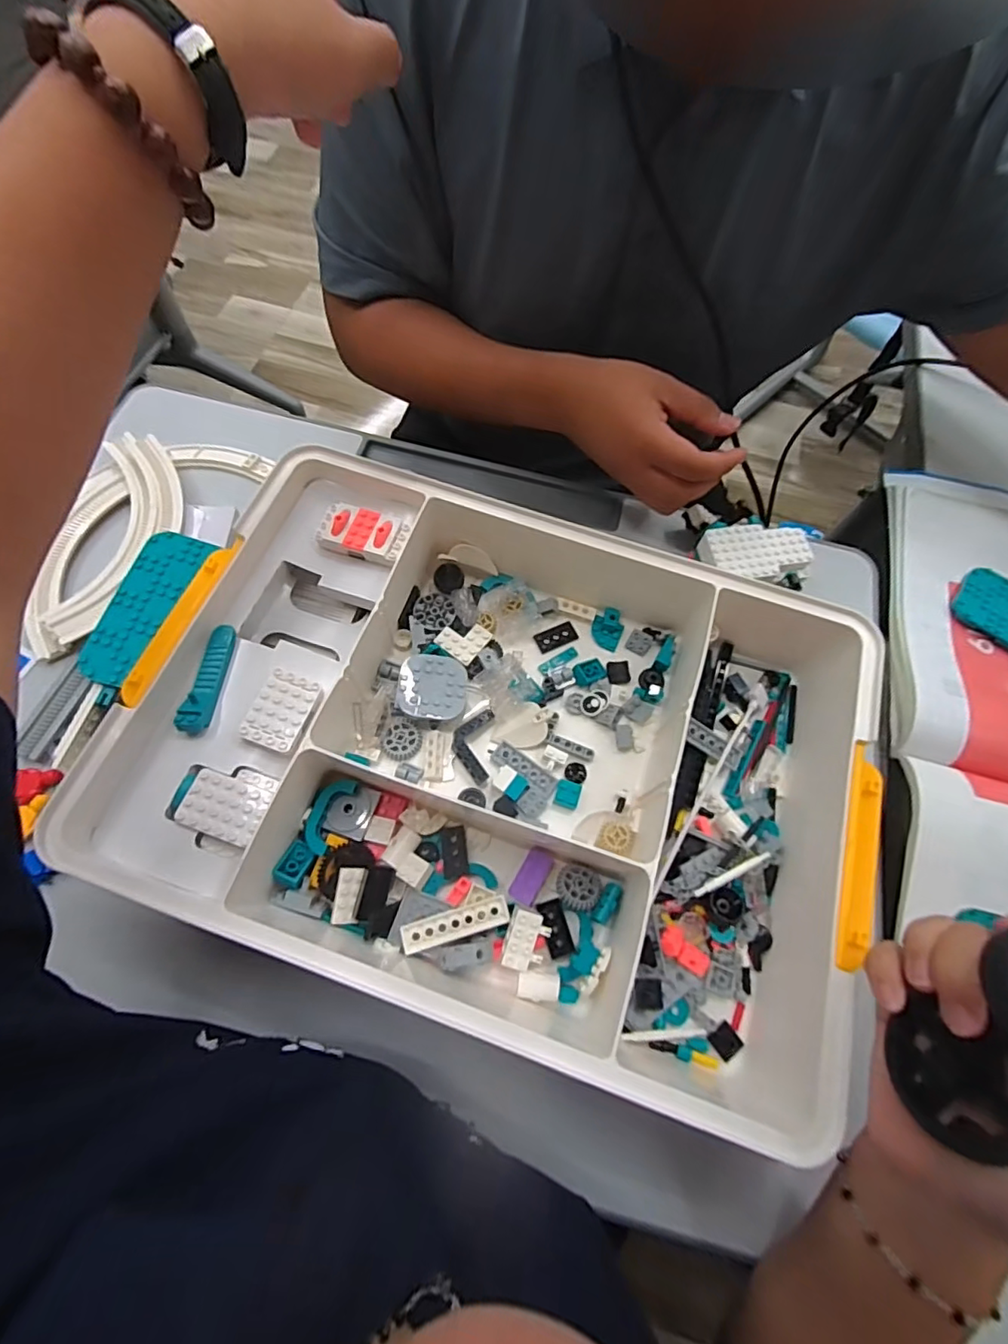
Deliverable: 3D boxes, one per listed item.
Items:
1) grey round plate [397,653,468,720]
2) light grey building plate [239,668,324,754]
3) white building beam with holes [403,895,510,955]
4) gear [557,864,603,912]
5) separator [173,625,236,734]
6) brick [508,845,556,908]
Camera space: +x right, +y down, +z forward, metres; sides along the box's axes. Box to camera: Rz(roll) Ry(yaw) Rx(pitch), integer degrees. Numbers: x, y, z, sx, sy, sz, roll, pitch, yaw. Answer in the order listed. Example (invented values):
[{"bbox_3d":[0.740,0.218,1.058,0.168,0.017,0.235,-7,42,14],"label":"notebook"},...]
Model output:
[{"bbox_3d":[-0.049,0.010,0.387,0.046,0.006,0.046,9,64,-11],"label":"grey round plate"},{"bbox_3d":[-0.130,0.024,0.331,0.033,0.011,0.046,16,67,4],"label":"light grey building plate"},{"bbox_3d":[-0.029,0.151,0.332,0.063,0.007,0.017,-15,69,-10],"label":"white building beam with holes"},{"bbox_3d":[0.047,0.136,0.348,0.027,0.008,0.026,1,67,-3],"label":"gear"},{"bbox_3d":[-0.181,0.002,0.339,0.018,0.011,0.071,3,67,-2],"label":"separator"},{"bbox_3d":[0.018,0.129,0.351,0.018,0.007,0.035,29,69,9],"label":"brick"}]

